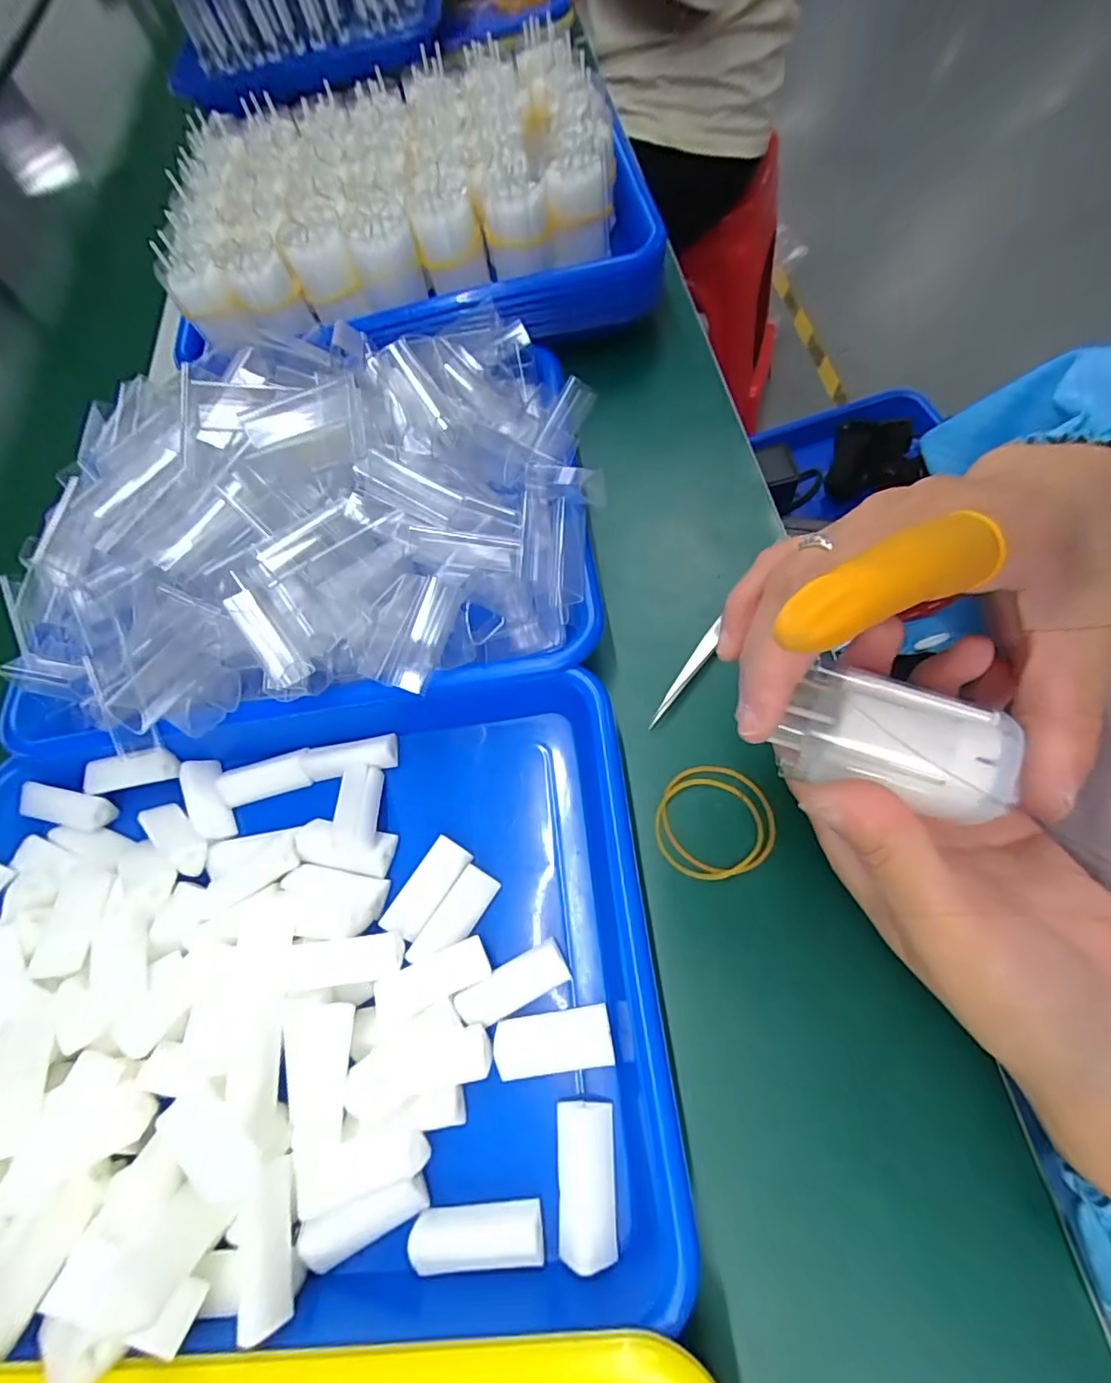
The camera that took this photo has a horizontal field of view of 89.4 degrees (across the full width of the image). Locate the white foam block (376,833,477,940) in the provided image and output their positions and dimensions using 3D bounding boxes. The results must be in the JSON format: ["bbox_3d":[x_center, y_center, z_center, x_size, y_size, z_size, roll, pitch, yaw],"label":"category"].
[{"bbox_3d":[-0.058,0.088,0.254,0.018,0.006,0.045,28,67,17],"label":"white foam block"}]

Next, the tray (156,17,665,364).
[{"bbox_3d":[-0.103,-0.350,0.394,0.320,0.069,0.242,-10,65,6],"label":"tray"}]

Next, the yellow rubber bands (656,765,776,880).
[{"bbox_3d":[0.074,0.061,0.260,0.051,0.004,0.053,-3,65,7],"label":"yellow rubber bands"}]

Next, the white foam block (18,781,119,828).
[{"bbox_3d":[-0.256,0.060,0.294,0.046,0.011,0.017,8,68,13],"label":"white foam block"}]

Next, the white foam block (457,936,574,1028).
[{"bbox_3d":[-0.017,0.122,0.233,0.046,0.008,0.017,-26,64,-10],"label":"white foam block"}]

